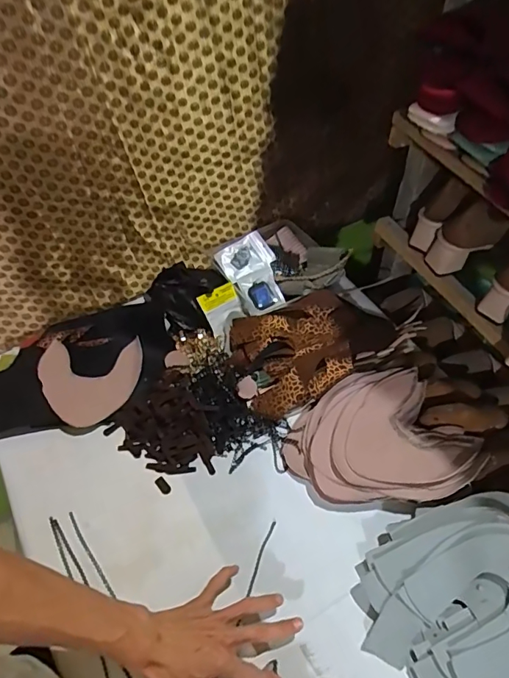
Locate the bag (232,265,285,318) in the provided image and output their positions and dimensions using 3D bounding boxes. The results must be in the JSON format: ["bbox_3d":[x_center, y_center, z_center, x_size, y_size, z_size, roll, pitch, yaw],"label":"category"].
[{"bbox_3d":[0.009,-0.086,0.846,0.074,0.016,0.082,-23,77,-5],"label":"bag"}]

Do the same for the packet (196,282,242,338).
[{"bbox_3d":[-0.054,-0.052,0.805,0.074,0.074,0.009,-32,16,-31],"label":"packet"}]

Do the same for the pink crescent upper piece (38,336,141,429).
[{"bbox_3d":[-0.270,0.066,0.754,0.149,0.032,0.148,1,50,1],"label":"pink crescent upper piece"}]

